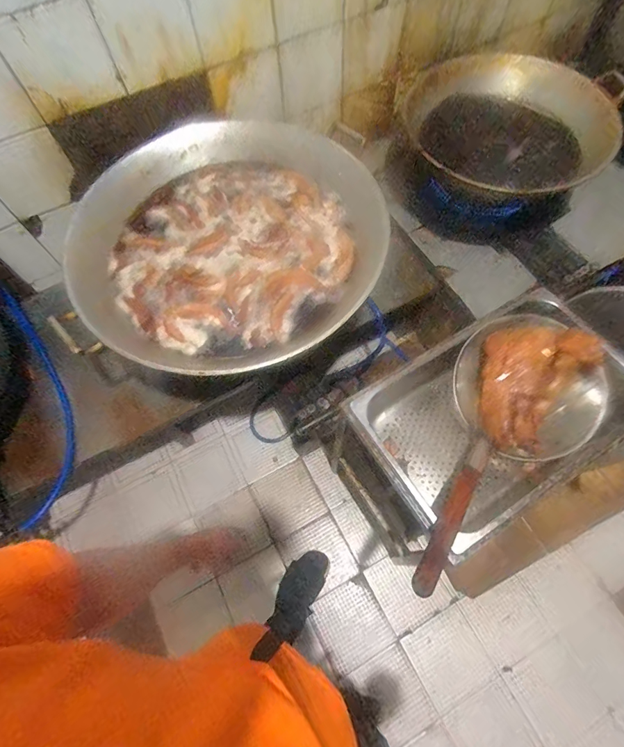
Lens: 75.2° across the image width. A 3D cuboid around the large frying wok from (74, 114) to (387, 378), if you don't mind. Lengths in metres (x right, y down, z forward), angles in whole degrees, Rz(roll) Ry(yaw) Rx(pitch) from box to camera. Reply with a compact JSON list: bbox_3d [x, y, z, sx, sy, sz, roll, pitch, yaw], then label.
[{"bbox_3d":[-0.210,-0.350,1.022,0.749,0.152,0.768,-1,65,3],"label":"large frying wok"}]

